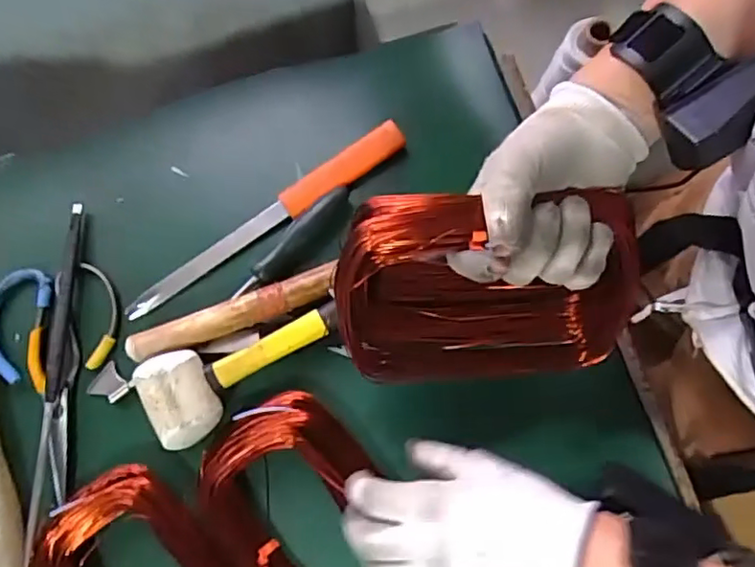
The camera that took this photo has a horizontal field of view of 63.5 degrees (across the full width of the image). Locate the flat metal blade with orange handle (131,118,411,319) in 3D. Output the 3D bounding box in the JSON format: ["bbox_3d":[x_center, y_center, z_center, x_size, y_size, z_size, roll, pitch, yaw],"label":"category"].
[{"bbox_3d":[-0.092,-0.054,0.507,0.268,0.013,0.028,-35,78,-7],"label":"flat metal blade with orange handle"}]

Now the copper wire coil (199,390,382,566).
[{"bbox_3d":[-0.052,0.177,0.448,0.126,0.031,0.185,-35,79,-7],"label":"copper wire coil"}]

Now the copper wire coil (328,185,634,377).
[{"bbox_3d":[0.064,0.001,0.380,0.170,0.107,0.095,-2,77,0],"label":"copper wire coil"}]

